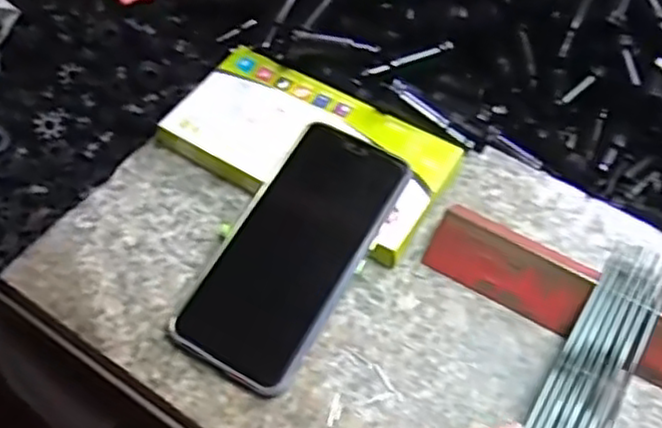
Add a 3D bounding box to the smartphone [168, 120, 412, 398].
[{"bbox_3d":[-0.021,0.019,0.401,0.074,0.009,0.156,26,70,17],"label":"smartphone"}]

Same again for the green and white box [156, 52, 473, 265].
[{"bbox_3d":[-0.014,-0.042,0.452,0.176,0.026,0.096,28,60,19],"label":"green and white box"}]

